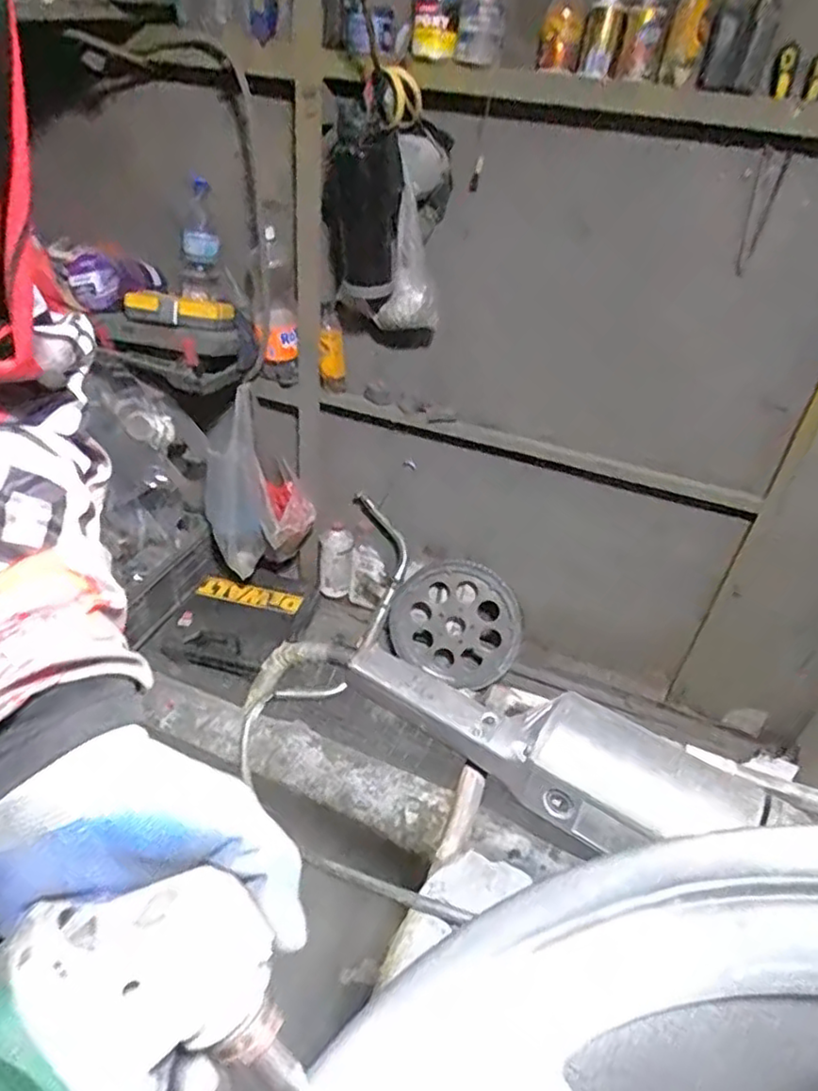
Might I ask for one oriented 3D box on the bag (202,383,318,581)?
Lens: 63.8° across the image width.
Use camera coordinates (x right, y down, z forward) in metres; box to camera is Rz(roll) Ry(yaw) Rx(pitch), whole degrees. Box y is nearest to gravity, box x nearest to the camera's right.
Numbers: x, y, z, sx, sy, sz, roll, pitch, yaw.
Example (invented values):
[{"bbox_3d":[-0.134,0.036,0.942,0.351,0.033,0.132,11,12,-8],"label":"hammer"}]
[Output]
[{"bbox_3d":[-0.338,-0.117,1.484,0.213,0.357,0.181,-14,42,-25],"label":"bag"}]

